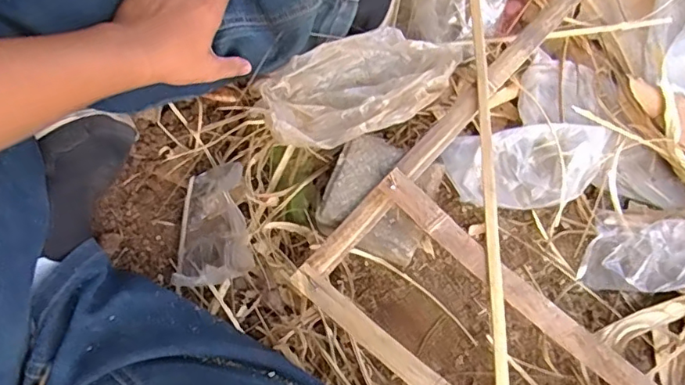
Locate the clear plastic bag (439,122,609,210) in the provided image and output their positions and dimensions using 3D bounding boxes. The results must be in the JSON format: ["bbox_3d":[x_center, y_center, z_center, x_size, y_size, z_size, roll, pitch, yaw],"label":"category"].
[{"bbox_3d":[0.184,-0.025,0.533,0.168,0.035,0.081,-7,72,-2],"label":"clear plastic bag"}]

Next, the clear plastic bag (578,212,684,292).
[{"bbox_3d":[0.290,0.055,0.500,0.119,0.047,0.077,7,72,3],"label":"clear plastic bag"}]

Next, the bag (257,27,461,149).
[{"bbox_3d":[0.021,-0.101,0.538,0.197,0.067,0.102,-17,72,-5],"label":"bag"}]

